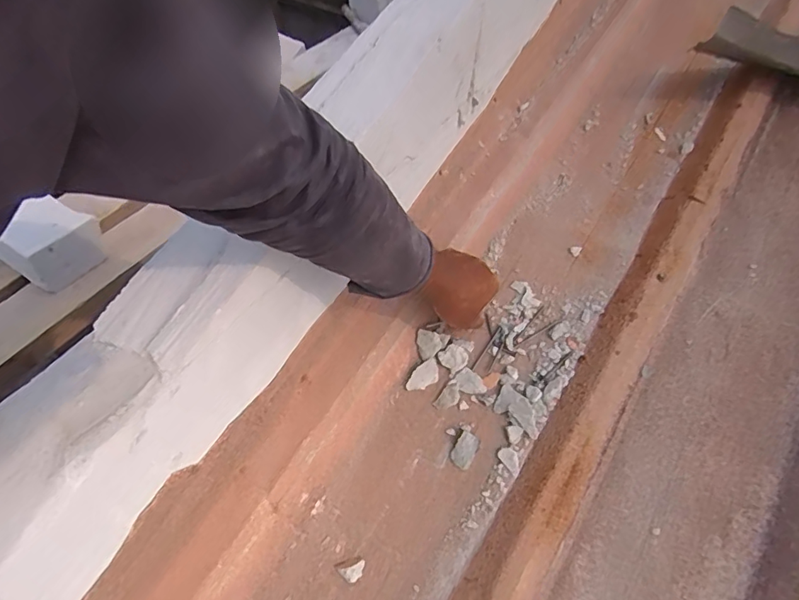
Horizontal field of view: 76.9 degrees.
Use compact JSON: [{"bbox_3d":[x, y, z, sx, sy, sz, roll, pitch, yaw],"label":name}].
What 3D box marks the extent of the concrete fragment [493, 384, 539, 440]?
[{"bbox_3d":[0.152,0.138,0.634,0.067,0.026,0.037,35,56,22],"label":"concrete fragment"}]

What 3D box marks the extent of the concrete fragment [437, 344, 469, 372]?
[{"bbox_3d":[0.072,0.077,0.672,0.035,0.015,0.031,35,56,22],"label":"concrete fragment"}]

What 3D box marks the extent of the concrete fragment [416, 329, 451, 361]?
[{"bbox_3d":[0.045,0.058,0.681,0.045,0.016,0.040,-15,82,-2],"label":"concrete fragment"}]

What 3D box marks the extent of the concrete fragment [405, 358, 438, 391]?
[{"bbox_3d":[0.030,0.101,0.665,0.051,0.014,0.027,-25,56,-23],"label":"concrete fragment"}]

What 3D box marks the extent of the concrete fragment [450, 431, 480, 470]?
[{"bbox_3d":[0.081,0.183,0.616,0.030,0.012,0.043,27,76,39],"label":"concrete fragment"}]

